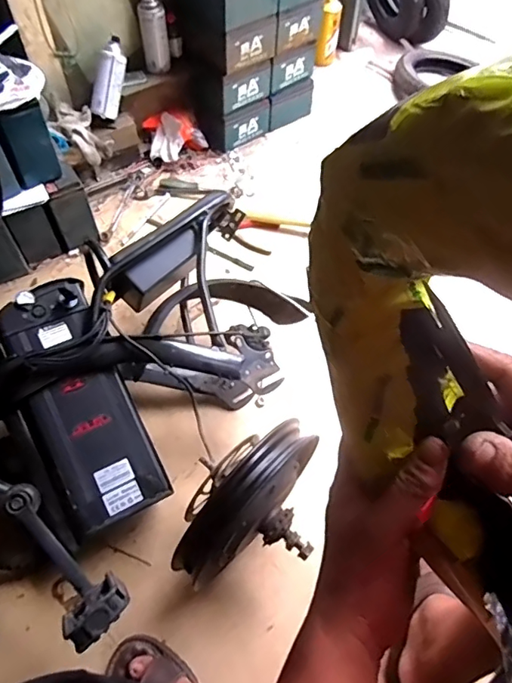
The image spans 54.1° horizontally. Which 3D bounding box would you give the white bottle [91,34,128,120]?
[{"bbox_3d":[-0.329,-0.594,1.131,0.057,0.046,0.172,17,101,9],"label":"white bottle"}]

